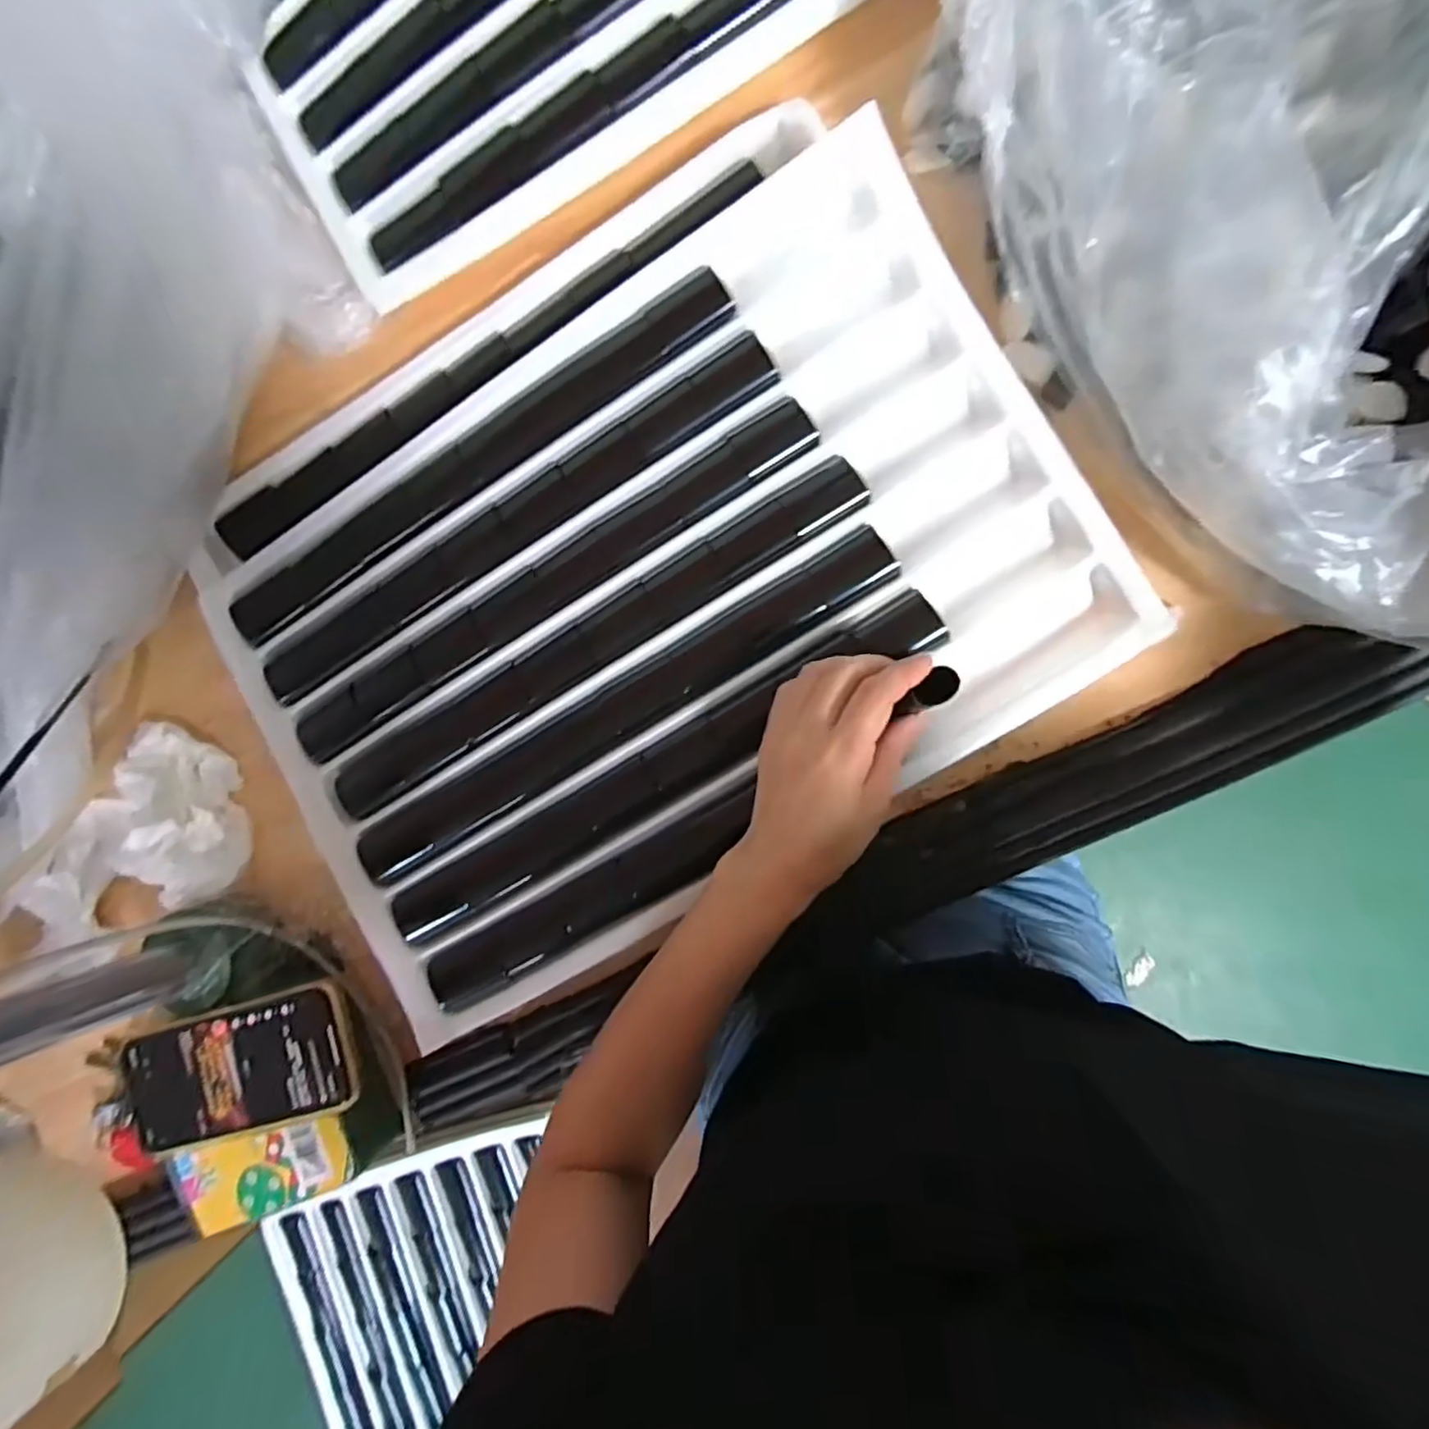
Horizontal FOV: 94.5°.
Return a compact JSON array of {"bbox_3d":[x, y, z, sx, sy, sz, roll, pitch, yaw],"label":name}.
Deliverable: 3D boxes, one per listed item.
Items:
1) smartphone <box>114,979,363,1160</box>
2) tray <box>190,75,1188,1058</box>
[{"bbox_3d":[-0.287,0.218,0.402,0.146,0.014,0.078,-19,84,7],"label":"smartphone"},{"bbox_3d":[-0.053,-0.096,0.409,0.504,0.050,0.402,-29,88,9],"label":"tray"}]

